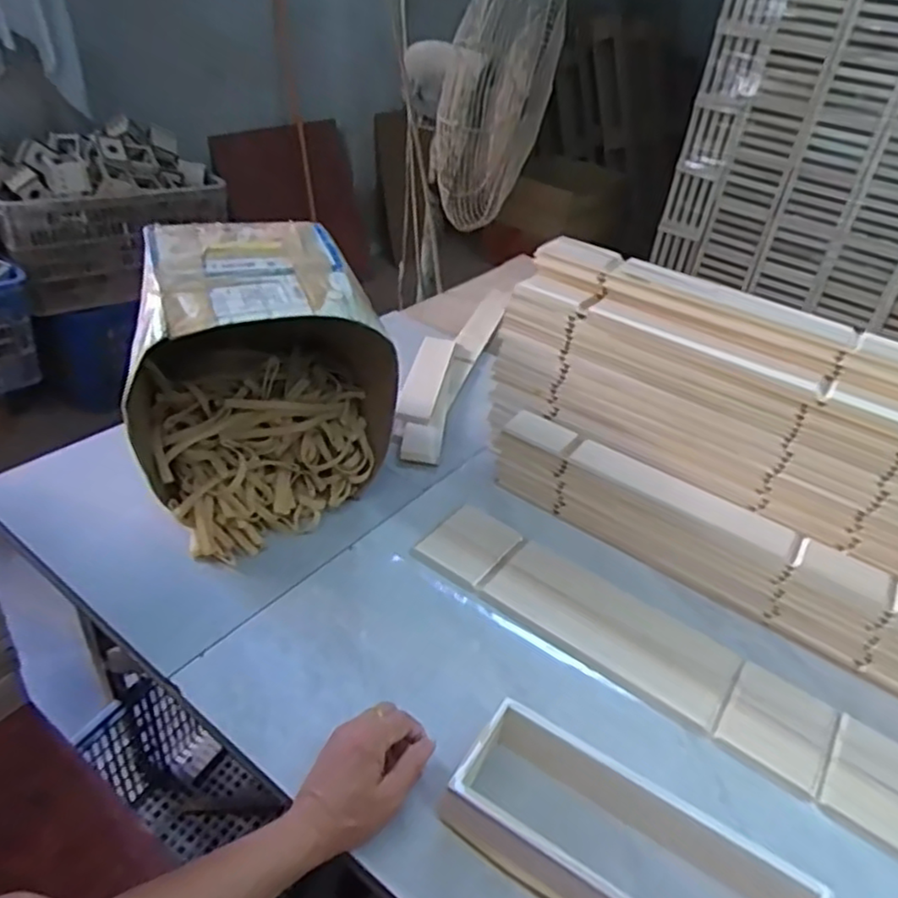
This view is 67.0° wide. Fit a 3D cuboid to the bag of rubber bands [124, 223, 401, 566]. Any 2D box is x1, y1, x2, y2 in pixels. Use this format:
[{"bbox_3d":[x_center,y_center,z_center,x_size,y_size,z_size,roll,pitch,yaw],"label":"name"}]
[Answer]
[{"bbox_3d":[-0.239,-0.085,0.834,0.291,0.283,0.290,-15,41,-28],"label":"bag of rubber bands"}]

